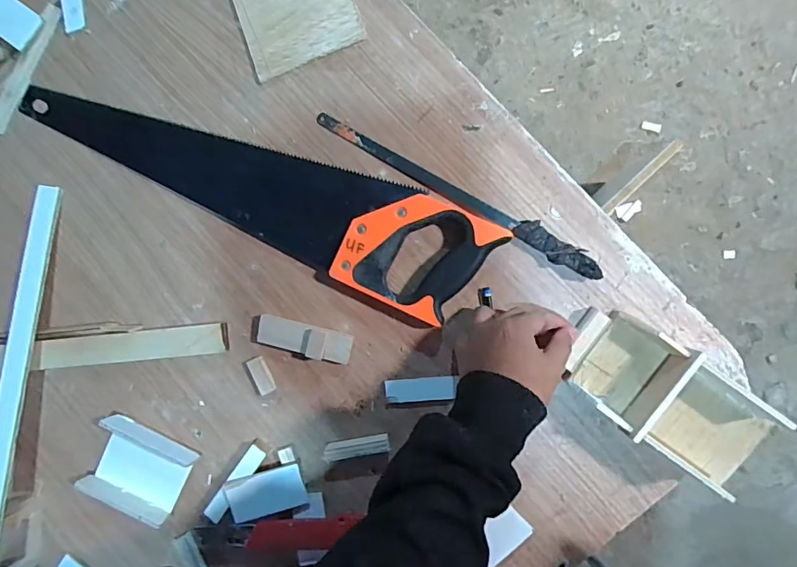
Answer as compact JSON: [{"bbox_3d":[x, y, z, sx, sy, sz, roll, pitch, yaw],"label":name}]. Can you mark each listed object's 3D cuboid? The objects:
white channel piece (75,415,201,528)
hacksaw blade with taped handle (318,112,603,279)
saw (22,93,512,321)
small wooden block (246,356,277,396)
[{"bbox_3d":[-0.272,0.195,0.506,0.099,0.021,0.082,22,92,5],"label":"white channel piece"},{"bbox_3d":[0.055,-0.091,0.476,0.311,0.015,0.023,31,92,5],"label":"hacksaw blade with taped handle"},{"bbox_3d":[-0.158,-0.102,0.494,0.504,0.020,0.116,23,89,7],"label":"saw"},{"bbox_3d":[-0.141,0.095,0.496,0.019,0.004,0.038,-23,88,5],"label":"small wooden block"}]

